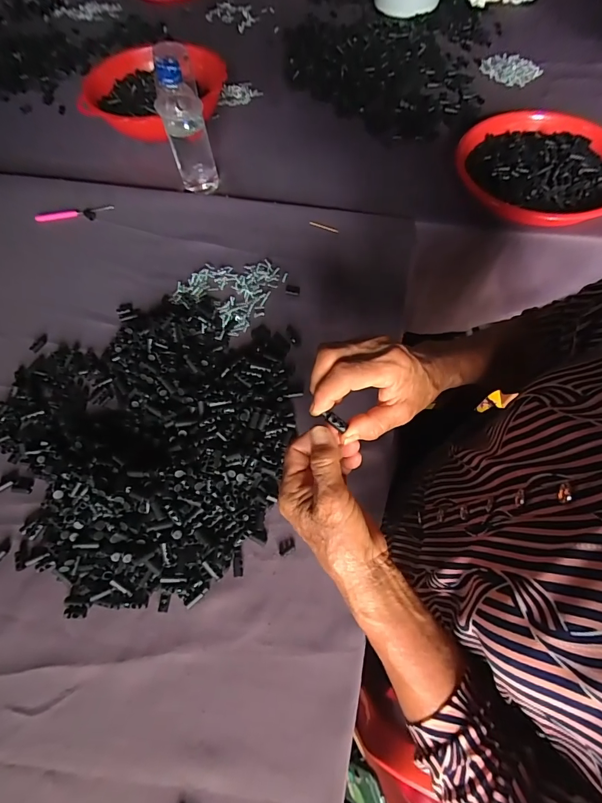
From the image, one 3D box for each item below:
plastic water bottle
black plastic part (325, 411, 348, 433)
[{"bbox_3d":[-0.172,-0.408,0.574,0.064,0.181,0.062,-16,64,-2],"label":"plastic water bottle"},{"bbox_3d":[0.028,0.016,0.304,0.018,0.005,0.008,37,69,-8],"label":"black plastic part"}]

